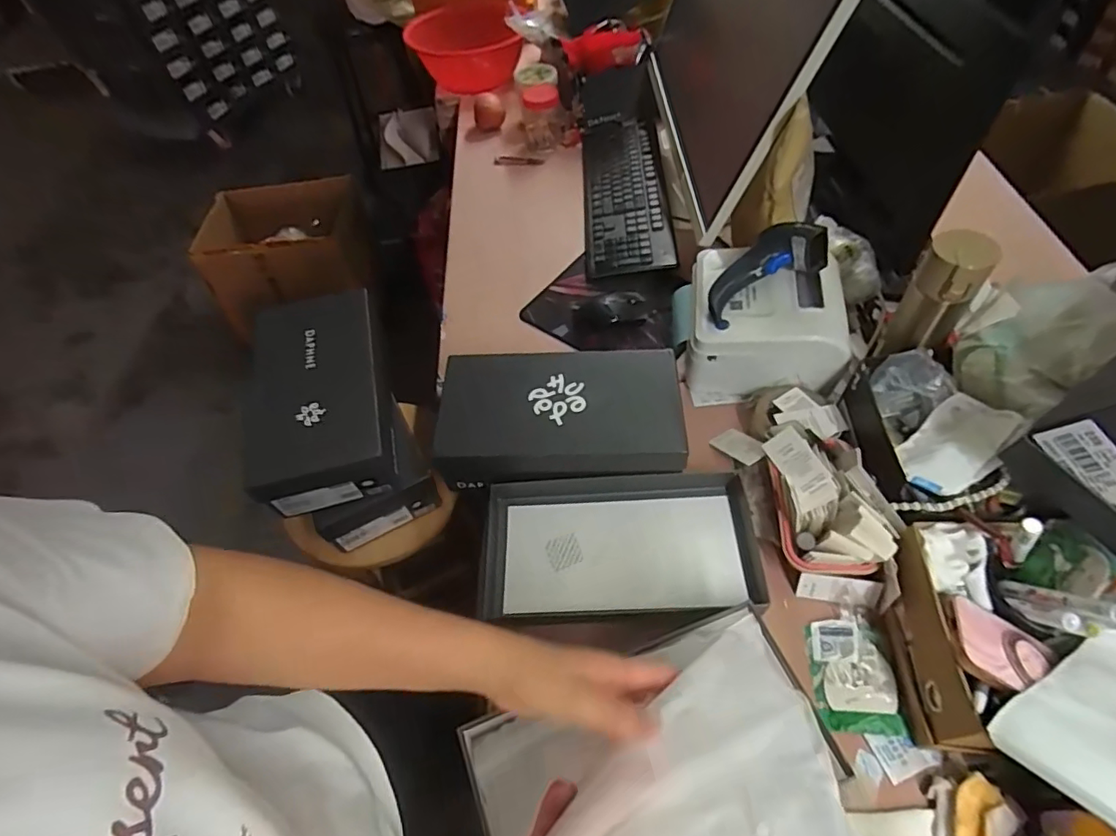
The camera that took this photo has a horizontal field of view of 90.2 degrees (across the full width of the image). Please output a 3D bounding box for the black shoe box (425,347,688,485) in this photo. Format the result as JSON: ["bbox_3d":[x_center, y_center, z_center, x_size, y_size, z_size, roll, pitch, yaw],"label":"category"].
[{"bbox_3d":[0.001,0.000,0.717,0.296,0.089,0.160,-3,55,4],"label":"black shoe box"}]

